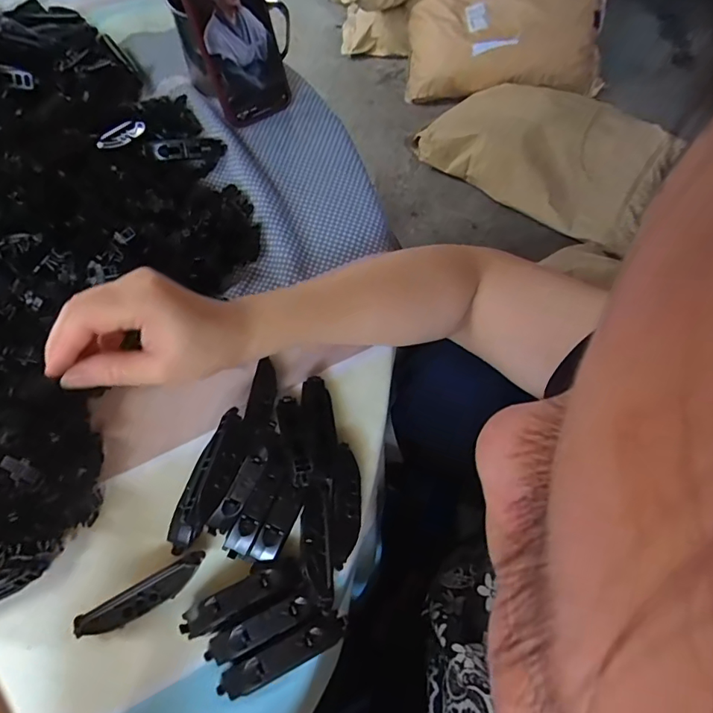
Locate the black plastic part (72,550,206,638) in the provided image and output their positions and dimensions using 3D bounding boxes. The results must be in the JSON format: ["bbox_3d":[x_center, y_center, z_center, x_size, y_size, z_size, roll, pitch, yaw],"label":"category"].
[{"bbox_3d":[-0.133,0.150,0.305,0.080,0.010,0.019,-27,66,-15],"label":"black plastic part"}]

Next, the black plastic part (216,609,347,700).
[{"bbox_3d":[-0.044,0.178,0.293,0.079,0.017,0.017,-23,65,-13],"label":"black plastic part"}]

